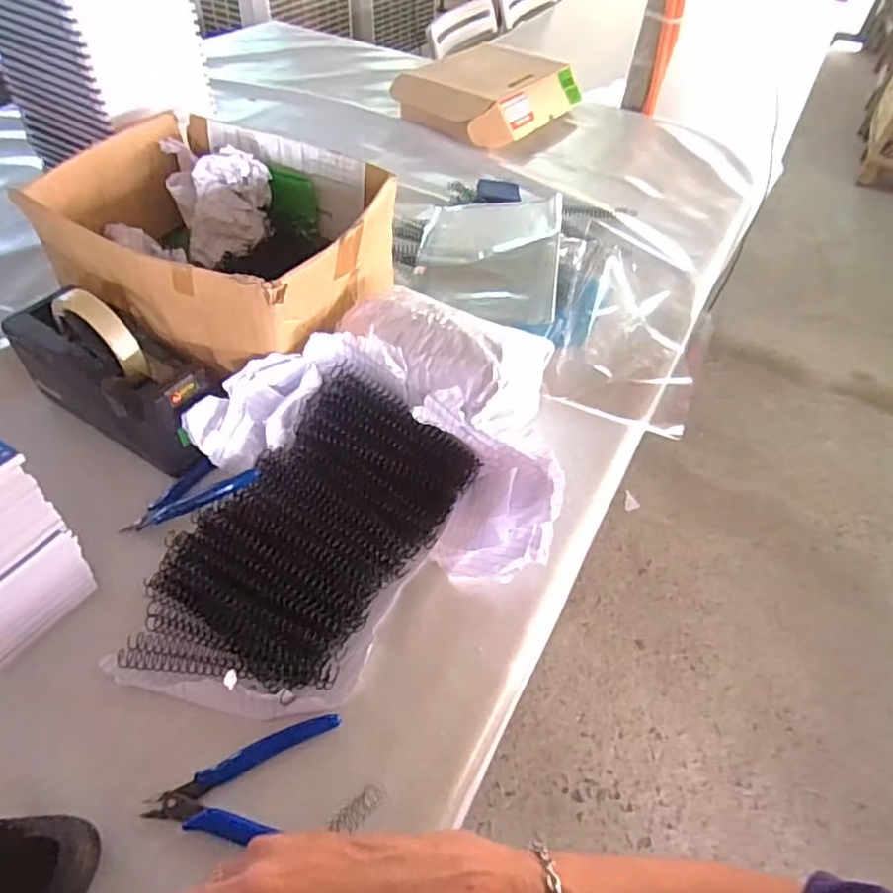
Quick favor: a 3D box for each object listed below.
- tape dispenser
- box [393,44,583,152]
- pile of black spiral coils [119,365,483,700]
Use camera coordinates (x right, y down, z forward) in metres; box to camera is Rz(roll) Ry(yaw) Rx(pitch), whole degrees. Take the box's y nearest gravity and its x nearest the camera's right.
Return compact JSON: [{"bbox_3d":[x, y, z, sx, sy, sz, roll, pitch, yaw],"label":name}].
[{"bbox_3d":[-0.300,-0.064,0.561,0.206,0.125,0.082,25,51,14],"label":"tape dispenser"},{"bbox_3d":[0.073,-0.625,1.079,0.229,0.096,0.262,31,54,21],"label":"box"},{"bbox_3d":[-0.112,0.067,0.494,0.169,0.055,0.287,26,52,16],"label":"pile of black spiral coils"}]

